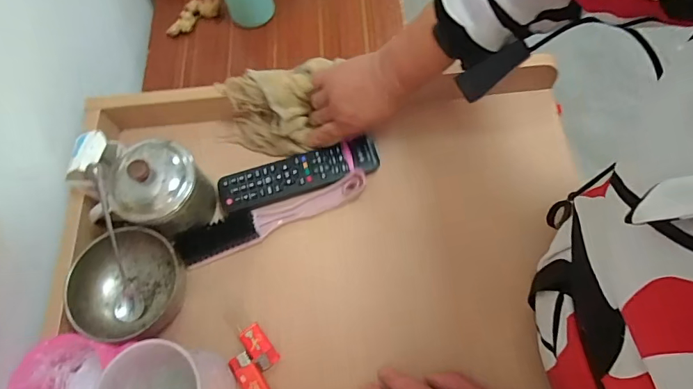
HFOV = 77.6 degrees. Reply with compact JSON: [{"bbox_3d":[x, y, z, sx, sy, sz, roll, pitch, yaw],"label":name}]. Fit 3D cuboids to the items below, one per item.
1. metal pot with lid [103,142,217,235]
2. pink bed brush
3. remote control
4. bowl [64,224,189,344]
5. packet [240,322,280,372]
[{"bbox_3d":[-0.206,-0.007,0.477,0.090,0.096,0.091,-1,67,4],"label":"metal pot with lid"},{"bbox_3d":[-0.084,0.020,0.497,0.222,0.032,0.040,-22,68,-5],"label":"pink bed brush"},{"bbox_3d":[-0.058,-0.027,0.525,0.194,0.015,0.050,-18,68,-5],"label":"remote control"},{"bbox_3d":[-0.231,0.096,0.459,0.106,0.057,0.112,-1,67,4],"label":"bowl"},{"bbox_3d":[-0.094,0.162,0.460,0.023,0.006,0.050,-37,71,-12],"label":"packet"}]

